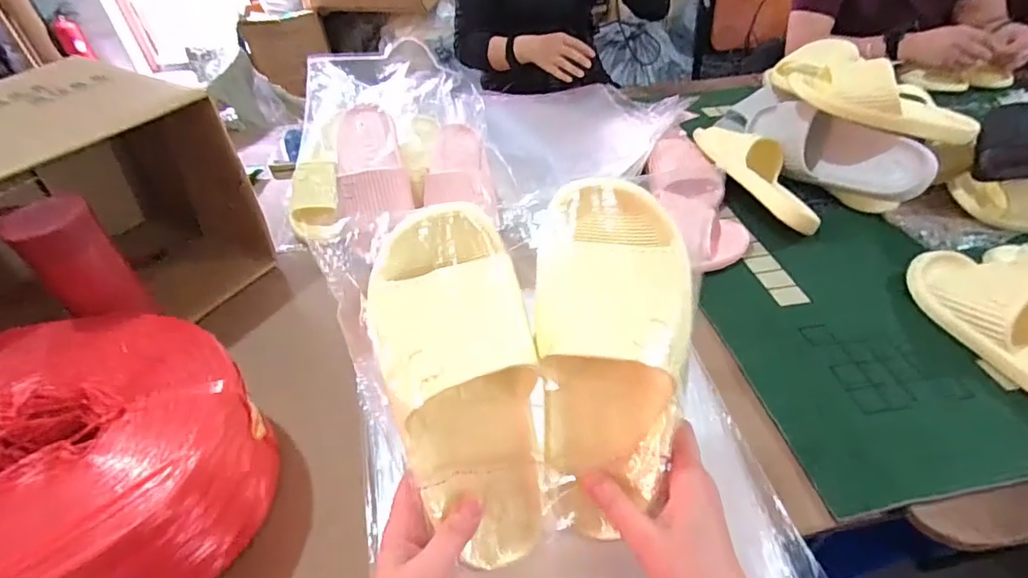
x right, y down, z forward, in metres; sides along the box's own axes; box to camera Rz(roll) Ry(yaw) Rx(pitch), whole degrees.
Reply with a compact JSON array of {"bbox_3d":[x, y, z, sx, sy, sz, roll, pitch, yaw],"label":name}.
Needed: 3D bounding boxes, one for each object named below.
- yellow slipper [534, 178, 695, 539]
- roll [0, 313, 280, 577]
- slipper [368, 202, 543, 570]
[{"bbox_3d":[0.066,0.052,0.357,0.097,0.239,0.058,-1,10,2],"label":"yellow slipper"},{"bbox_3d":[-0.358,0.147,0.437,0.262,0.131,0.268,-3,42,3],"label":"roll"},{"bbox_3d":[-0.030,0.067,0.355,0.099,0.240,0.055,-13,9,-11],"label":"slipper"}]

